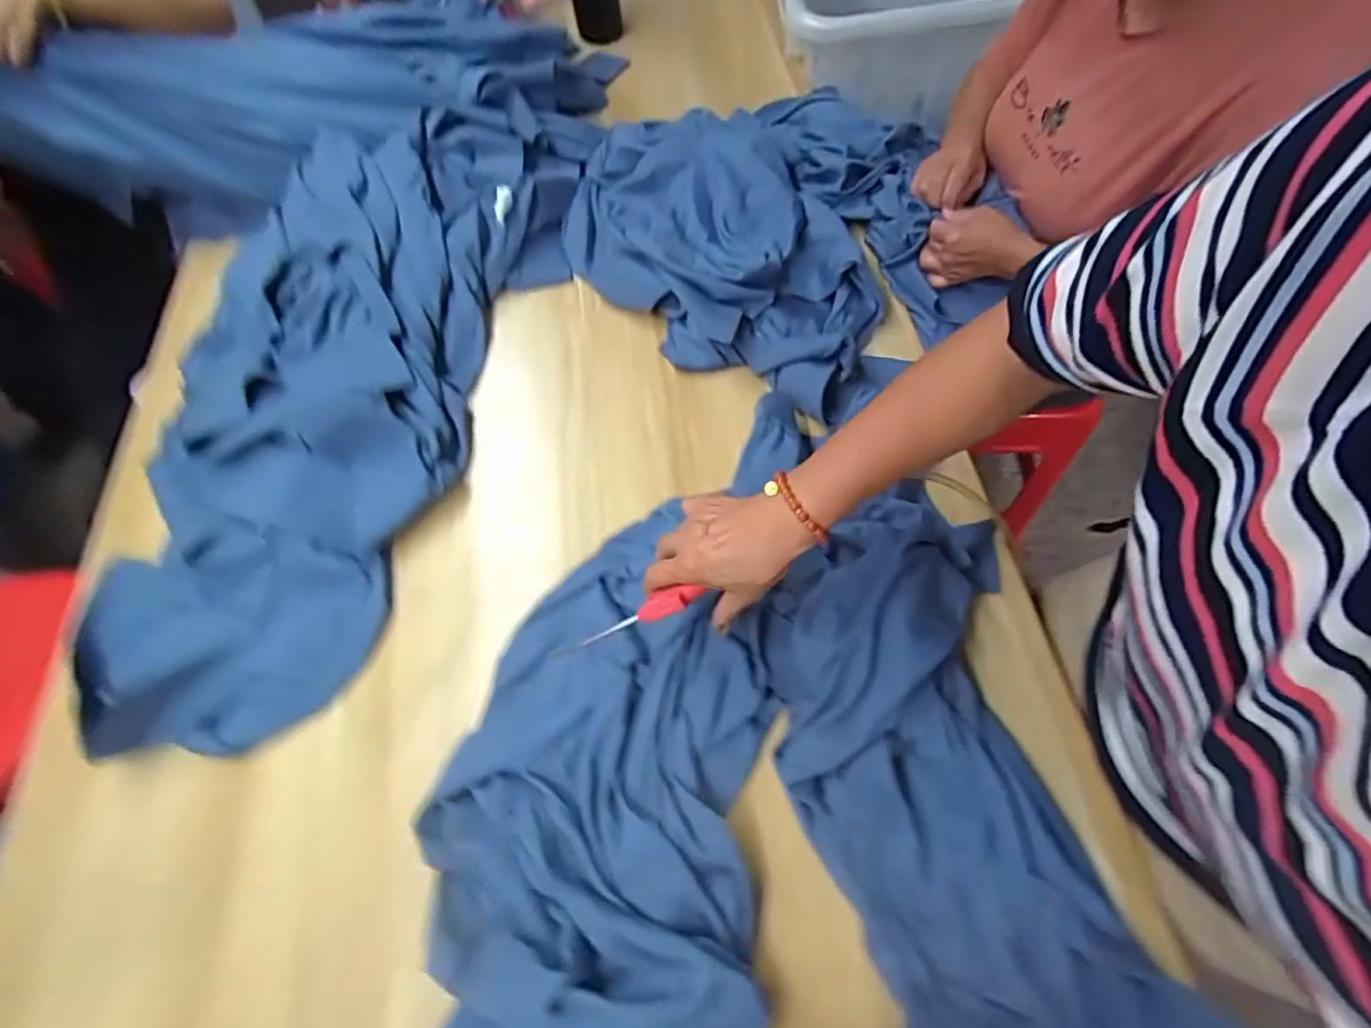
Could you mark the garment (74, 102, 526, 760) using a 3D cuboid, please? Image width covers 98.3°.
[{"bbox_3d":[-0.418,-0.140,0.690,0.357,0.086,0.781,7,74,-6],"label":"garment"}]

